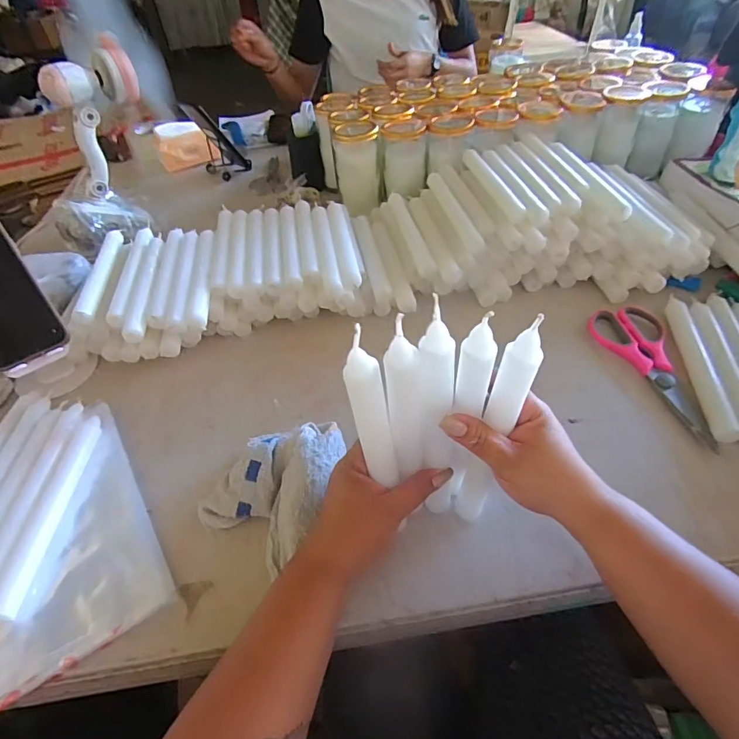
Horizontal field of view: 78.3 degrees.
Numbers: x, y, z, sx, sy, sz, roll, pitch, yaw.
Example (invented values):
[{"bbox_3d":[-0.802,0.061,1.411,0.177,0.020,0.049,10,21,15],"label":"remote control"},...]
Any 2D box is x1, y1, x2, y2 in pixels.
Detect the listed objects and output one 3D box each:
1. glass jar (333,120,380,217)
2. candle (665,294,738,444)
[{"bbox_3d":[-0.018,-0.322,0.729,0.066,0.121,0.066,-3,46,3],"label":"glass jar"},{"bbox_3d":[0.347,-0.012,0.479,0.022,0.015,0.204,6,47,11],"label":"candle"}]

